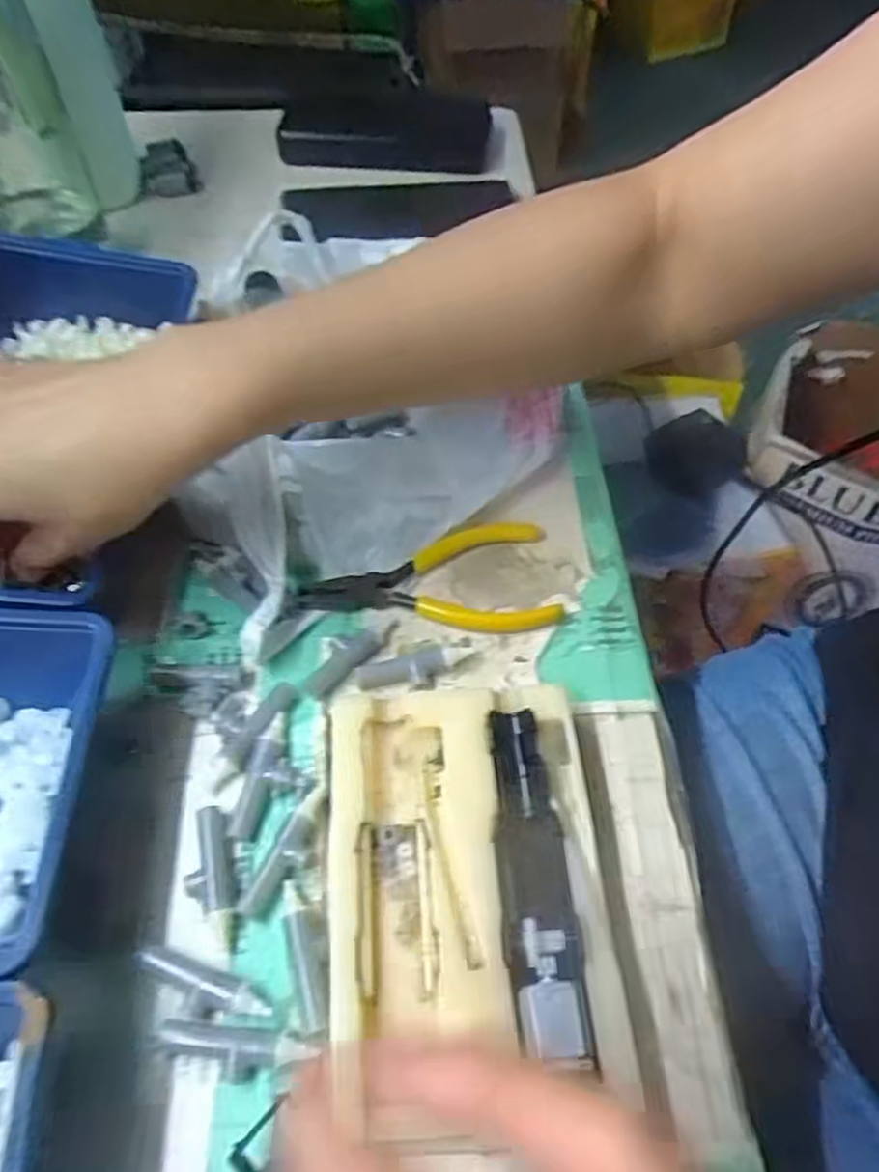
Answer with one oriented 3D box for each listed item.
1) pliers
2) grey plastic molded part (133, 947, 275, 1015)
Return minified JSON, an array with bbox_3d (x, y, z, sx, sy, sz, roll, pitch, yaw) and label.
[{"bbox_3d":[-0.007,0.001,0.340,0.118,0.007,0.055,-7,56,-9],"label":"pliers"},{"bbox_3d":[-0.077,0.127,0.246,0.049,0.010,0.008,19,56,9],"label":"grey plastic molded part"}]

